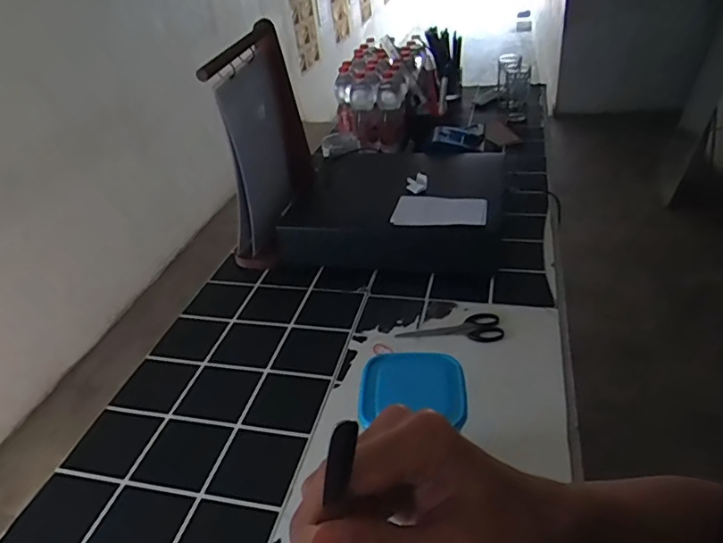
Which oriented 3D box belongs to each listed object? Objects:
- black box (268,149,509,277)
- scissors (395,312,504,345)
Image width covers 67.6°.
[{"bbox_3d":[0.076,-0.132,1.025,0.370,0.104,0.327,3,35,16],"label":"black box"},{"bbox_3d":[0.129,0.079,0.793,0.149,0.008,0.063,0,34,11],"label":"scissors"}]

